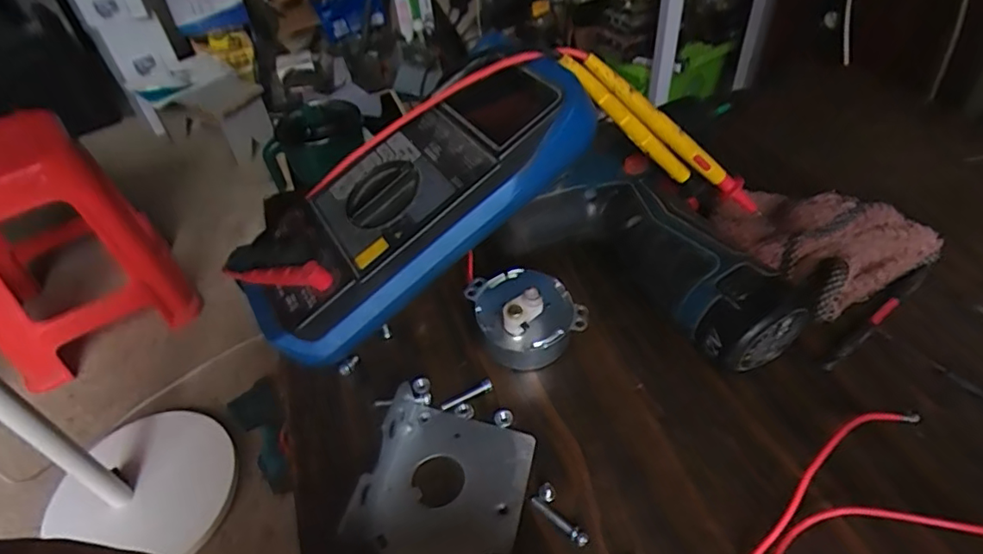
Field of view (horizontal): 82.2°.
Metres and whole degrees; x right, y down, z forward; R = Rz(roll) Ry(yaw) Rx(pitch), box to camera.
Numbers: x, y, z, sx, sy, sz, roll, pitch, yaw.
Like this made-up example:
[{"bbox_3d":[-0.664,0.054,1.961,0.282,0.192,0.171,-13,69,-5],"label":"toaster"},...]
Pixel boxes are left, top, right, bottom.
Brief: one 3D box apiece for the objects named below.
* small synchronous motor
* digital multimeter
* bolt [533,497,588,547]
[{"bbox_3d":[0.017,0.017,0.288,0.052,0.041,0.048,-2,45,2],"label":"small synchronous motor"},{"bbox_3d":[-0.043,-0.045,0.289,0.186,0.034,0.087,-37,62,-1],"label":"digital multimeter"},{"bbox_3d":[0.027,0.099,0.230,0.027,0.004,0.005,30,55,29],"label":"bolt"}]

